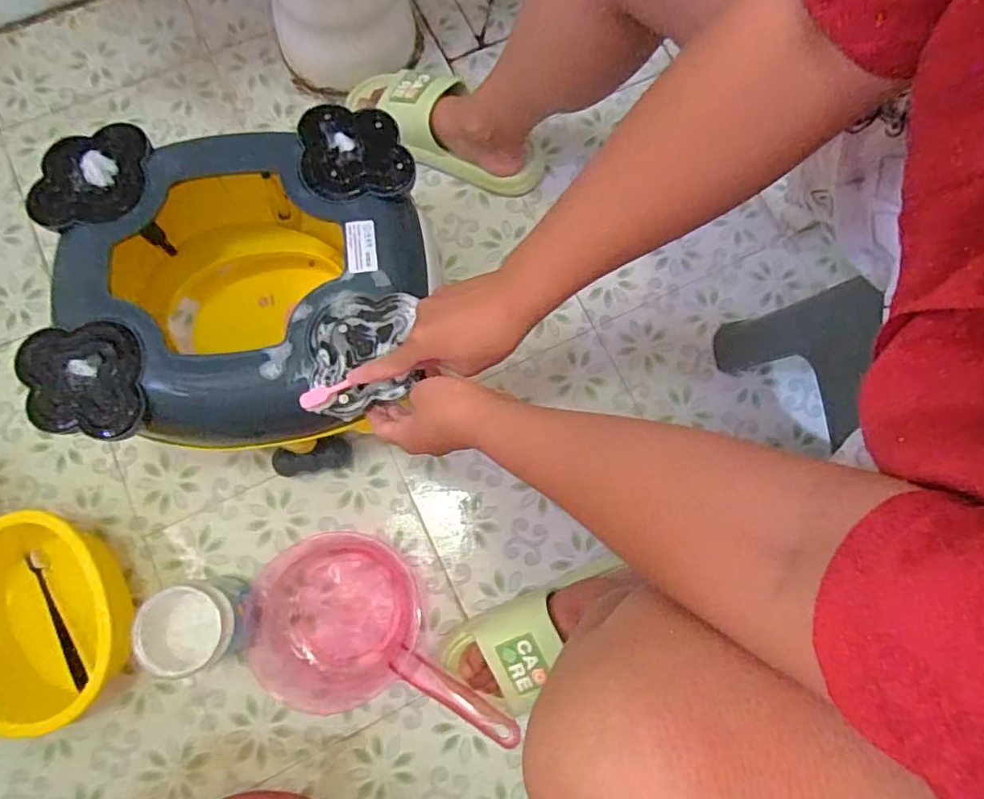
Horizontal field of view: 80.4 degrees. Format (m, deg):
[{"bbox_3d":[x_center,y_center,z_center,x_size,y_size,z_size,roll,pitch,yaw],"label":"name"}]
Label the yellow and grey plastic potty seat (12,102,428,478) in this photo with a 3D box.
[{"bbox_3d":[-0.241,-0.101,0.615,0.339,0.208,0.305,-1,76,-1],"label":"yellow and grey plastic potty seat"}]

